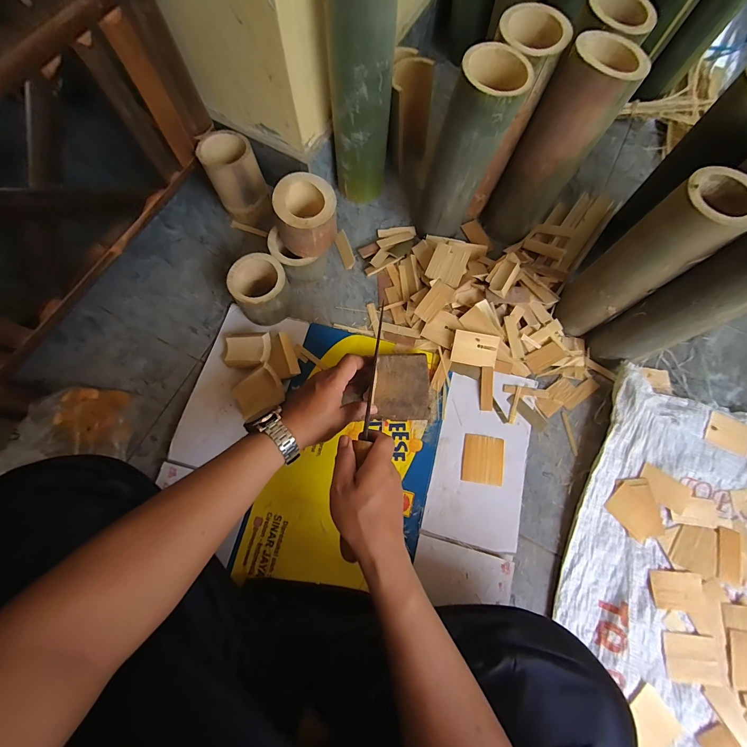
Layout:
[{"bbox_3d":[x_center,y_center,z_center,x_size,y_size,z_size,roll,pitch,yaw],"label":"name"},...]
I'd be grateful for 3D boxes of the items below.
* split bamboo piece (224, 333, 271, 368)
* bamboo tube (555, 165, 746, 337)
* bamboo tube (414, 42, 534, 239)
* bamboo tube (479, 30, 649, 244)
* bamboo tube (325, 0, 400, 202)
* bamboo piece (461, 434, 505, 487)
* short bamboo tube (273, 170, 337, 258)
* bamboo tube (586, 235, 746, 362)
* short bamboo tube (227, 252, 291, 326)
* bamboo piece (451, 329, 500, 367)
[{"bbox_3d":[-0.201,-0.035,0.544,0.080,0.021,0.051,-2,94,20],"label":"split bamboo piece"},{"bbox_3d":[0.355,-0.141,0.474,0.081,0.265,0.083,-34,77,-10],"label":"bamboo tube"},{"bbox_3d":[0.134,-0.316,0.519,0.095,0.260,0.080,26,75,6],"label":"bamboo tube"},{"bbox_3d":[0.271,-0.339,0.533,0.102,0.278,0.099,25,72,3],"label":"bamboo tube"},{"bbox_3d":[-0.020,-0.422,0.521,0.096,0.310,0.082,1,73,-1],"label":"bamboo tube"},{"bbox_3d":[0.170,0.132,0.529,0.060,0.005,0.071,11,73,2],"label":"bamboo piece"},{"bbox_3d":[-0.103,-0.241,0.529,0.089,0.081,0.087,0,74,-1],"label":"short bamboo tube"},{"bbox_3d":[0.416,-0.084,0.466,0.086,0.271,0.078,-28,76,-9],"label":"bamboo tube"},{"bbox_3d":[-0.184,-0.137,0.571,0.084,0.080,0.091,0,73,-1],"label":"short bamboo tube"},{"bbox_3d":[0.168,-0.040,0.565,0.072,0.004,0.052,10,100,3],"label":"bamboo piece"}]

